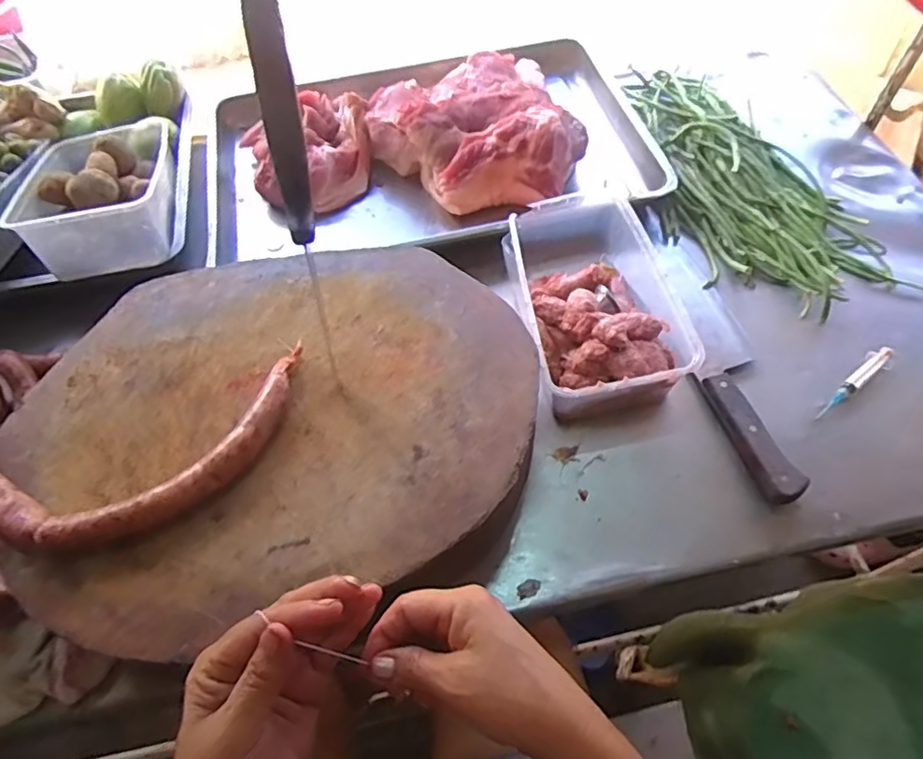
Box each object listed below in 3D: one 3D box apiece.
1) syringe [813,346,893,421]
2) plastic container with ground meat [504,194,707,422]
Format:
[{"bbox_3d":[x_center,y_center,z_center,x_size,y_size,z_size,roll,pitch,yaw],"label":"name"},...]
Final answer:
[{"bbox_3d":[0.405,0.002,0.601,0.114,0.022,0.023,-33,63,-17],"label":"syringe"},{"bbox_3d":[0.142,-0.084,0.633,0.157,0.082,0.245,-5,59,-2],"label":"plastic container with ground meat"}]

